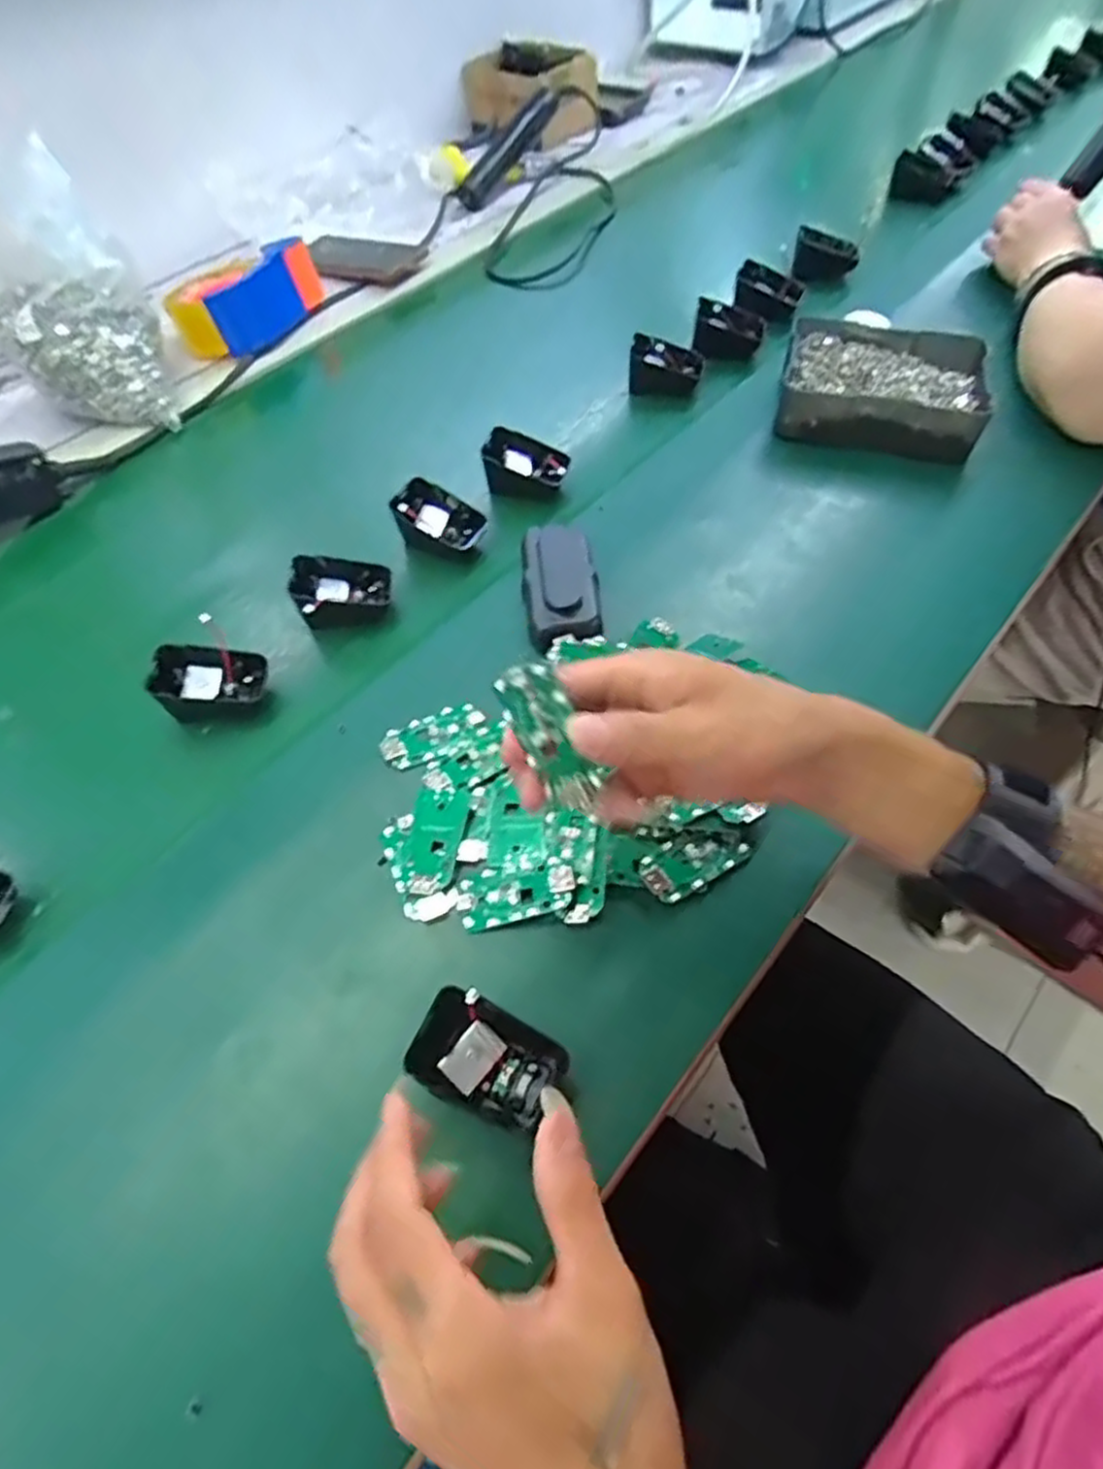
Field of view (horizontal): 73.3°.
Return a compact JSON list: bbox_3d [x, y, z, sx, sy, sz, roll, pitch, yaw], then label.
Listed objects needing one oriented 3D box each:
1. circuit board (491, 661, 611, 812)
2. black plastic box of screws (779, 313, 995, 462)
[{"bbox_3d":[-0.001,0.002,0.309,0.030,0.065,0.006,-19,12,34],"label":"circuit board"},{"bbox_3d":[0.277,-0.289,0.625,0.160,0.049,0.122,11,56,12],"label":"black plastic box of screws"}]

